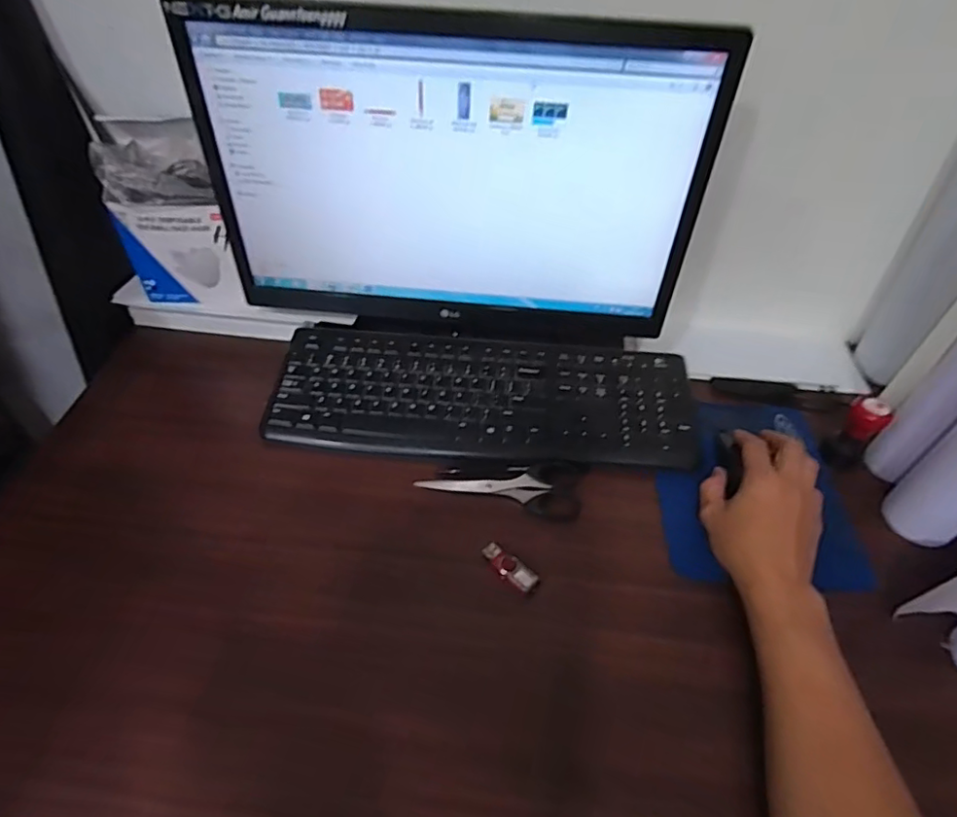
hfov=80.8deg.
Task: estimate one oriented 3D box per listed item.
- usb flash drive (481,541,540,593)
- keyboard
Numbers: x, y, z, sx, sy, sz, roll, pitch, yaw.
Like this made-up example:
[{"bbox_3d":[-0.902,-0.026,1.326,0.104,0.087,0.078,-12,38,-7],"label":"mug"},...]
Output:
[{"bbox_3d":[0.026,0.133,0.475,0.054,0.010,0.020,32,53,24],"label":"usb flash drive"},{"bbox_3d":[0.005,-0.015,0.591,0.431,0.021,0.147,5,47,1],"label":"keyboard"}]

